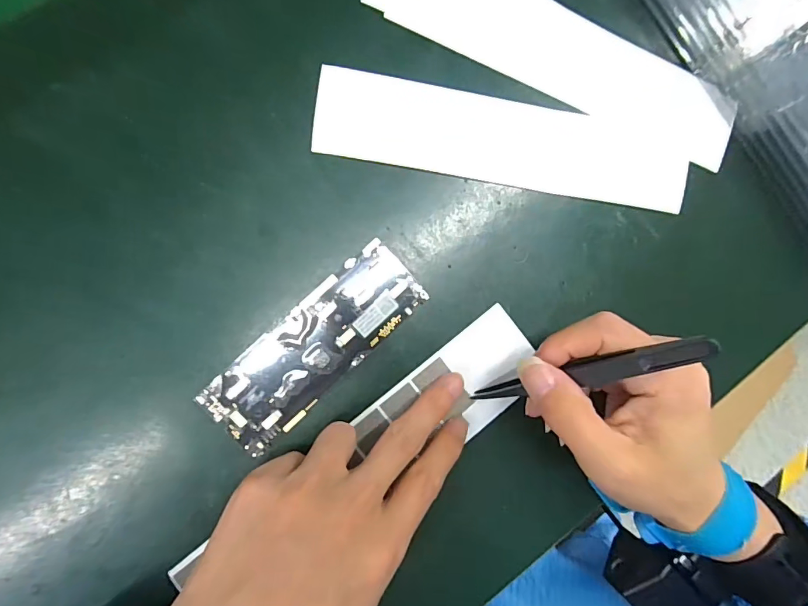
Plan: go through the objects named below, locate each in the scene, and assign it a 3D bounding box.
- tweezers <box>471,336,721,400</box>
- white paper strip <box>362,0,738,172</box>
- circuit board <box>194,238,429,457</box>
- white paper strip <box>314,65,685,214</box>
[{"bbox_3d":[0.080,0.035,0.205,0.014,0.115,0.011,-27,90,-43],"label":"tweezers"},{"bbox_3d":[0.093,-0.149,0.259,0.228,0.005,0.057,21,87,-6],"label":"white paper strip"},{"bbox_3d":[-0.045,0.022,0.232,0.121,0.008,0.043,-43,92,-6],"label":"circuit board"},{"bbox_3d":[0.060,-0.093,0.253,0.216,0.007,0.050,7,86,-8],"label":"white paper strip"}]

